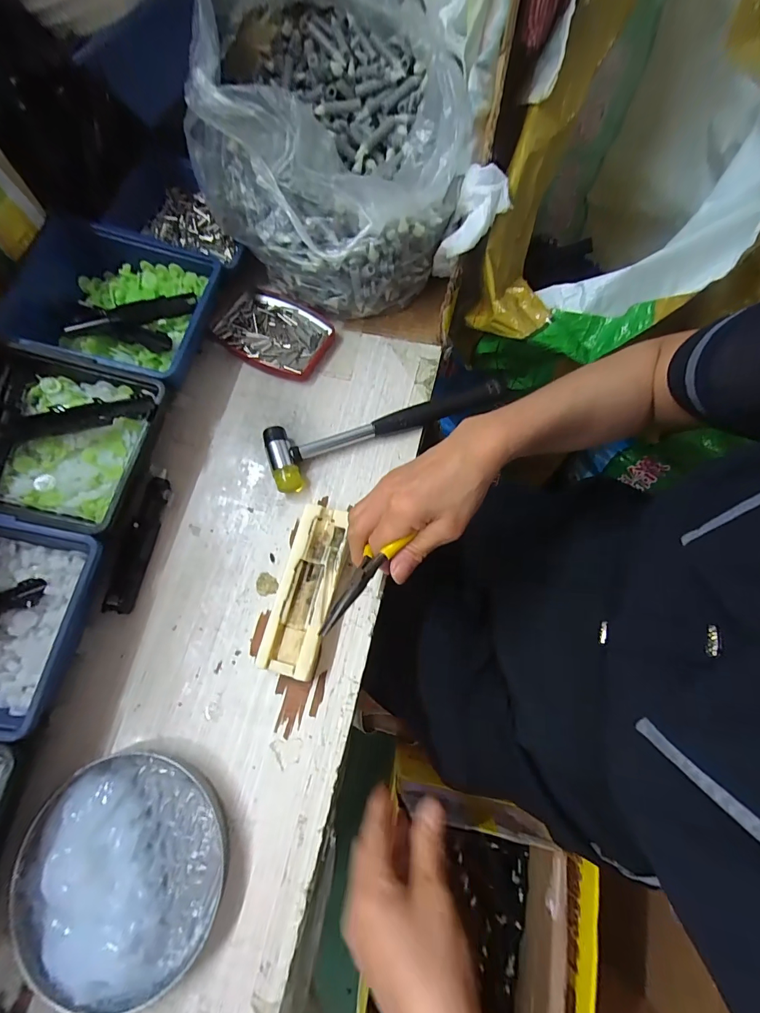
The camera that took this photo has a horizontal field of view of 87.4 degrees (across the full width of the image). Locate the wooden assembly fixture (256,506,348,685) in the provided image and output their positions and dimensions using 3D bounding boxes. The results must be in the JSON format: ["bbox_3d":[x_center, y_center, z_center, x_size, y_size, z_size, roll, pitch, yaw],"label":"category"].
[{"bbox_3d":[-0.061,0.068,0.336,0.046,0.023,0.136,12,73,5],"label":"wooden assembly fixture"}]

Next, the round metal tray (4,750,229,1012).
[{"bbox_3d":[-0.184,0.256,0.277,0.138,0.025,0.136,-1,73,2],"label":"round metal tray"}]

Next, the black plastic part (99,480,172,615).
[{"bbox_3d":[-0.210,0.031,0.348,0.020,0.015,0.119,9,73,5],"label":"black plastic part"}]

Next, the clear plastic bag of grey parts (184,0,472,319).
[{"bbox_3d":[-0.054,-0.353,0.387,0.240,0.164,0.291,-21,73,-5],"label":"clear plastic bag of grey parts"}]

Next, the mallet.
[{"bbox_3d":[0.008,-0.073,0.379,0.228,0.022,0.059,-17,73,-3],"label":"mallet"}]

